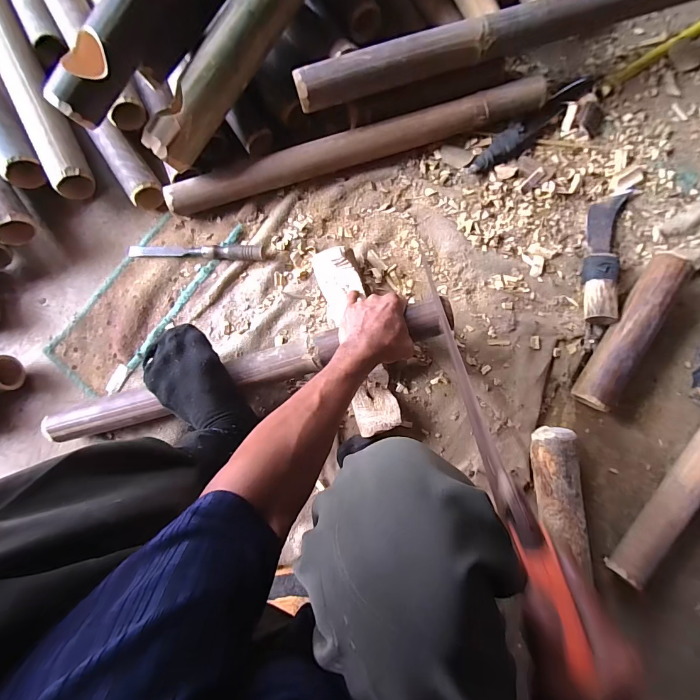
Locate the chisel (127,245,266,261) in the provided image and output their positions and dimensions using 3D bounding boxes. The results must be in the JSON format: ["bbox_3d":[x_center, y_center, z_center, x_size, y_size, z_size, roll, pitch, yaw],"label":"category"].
[{"bbox_3d":[-0.275,-0.172,0.623,0.245,0.023,0.024,2,86,3],"label":"chisel"}]

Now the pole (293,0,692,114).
[{"bbox_3d":[0.231,-0.483,0.537,0.645,0.054,0.056,-16,85,1],"label":"pole"}]

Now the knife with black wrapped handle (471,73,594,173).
[{"bbox_3d":[0.316,-0.395,0.615,0.273,0.023,0.033,-38,85,-1],"label":"knife with black wrapped handle"}]

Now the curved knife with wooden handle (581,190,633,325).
[{"bbox_3d":[0.425,-0.158,0.578,0.063,0.041,0.236,9,86,3],"label":"curved knife with wooden handle"}]

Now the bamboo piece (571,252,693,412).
[{"bbox_3d":[0.446,-0.026,0.557,0.061,0.059,0.266,31,87,5],"label":"bamboo piece"}]

